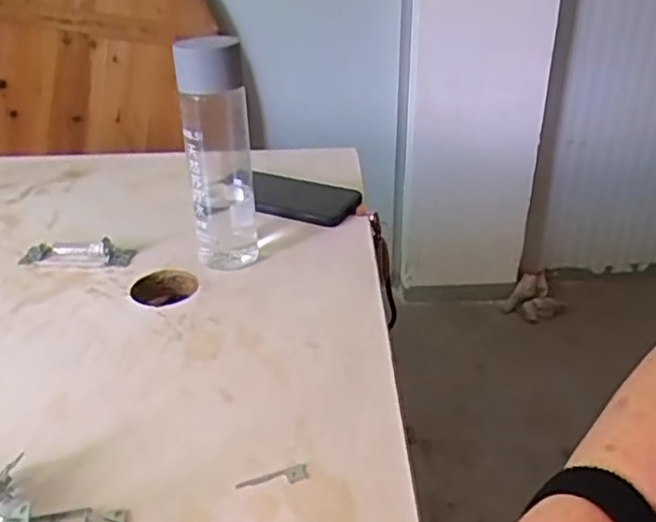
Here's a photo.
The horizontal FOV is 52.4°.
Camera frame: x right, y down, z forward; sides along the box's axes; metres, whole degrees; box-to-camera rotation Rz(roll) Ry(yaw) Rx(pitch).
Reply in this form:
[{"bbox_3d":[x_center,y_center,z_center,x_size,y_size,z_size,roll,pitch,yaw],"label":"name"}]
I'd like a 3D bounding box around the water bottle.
[{"bbox_3d":[-0.098,-0.097,0.603,0.055,0.208,0.059,-3,30,-5],"label":"water bottle"}]

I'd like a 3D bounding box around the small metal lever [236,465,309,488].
[{"bbox_3d":[-0.033,0.131,0.403,0.043,0.004,0.012,-10,31,-17],"label":"small metal lever"}]

